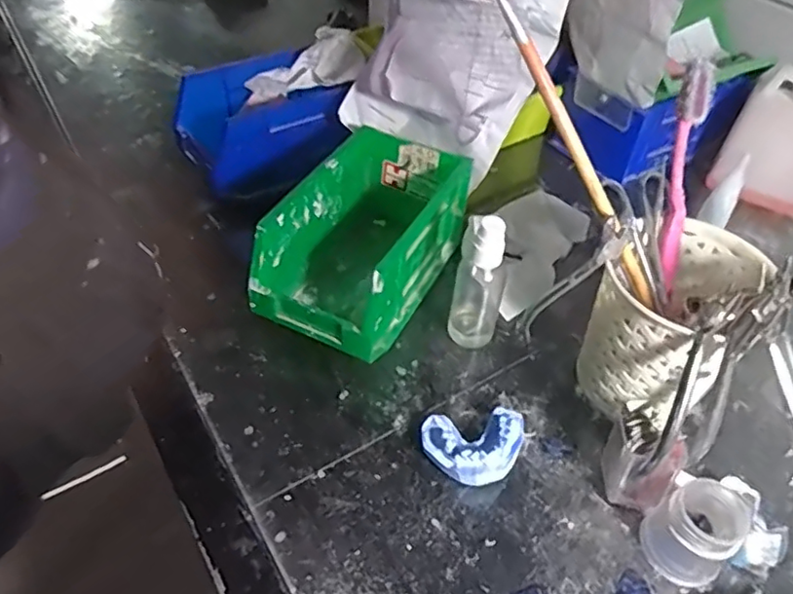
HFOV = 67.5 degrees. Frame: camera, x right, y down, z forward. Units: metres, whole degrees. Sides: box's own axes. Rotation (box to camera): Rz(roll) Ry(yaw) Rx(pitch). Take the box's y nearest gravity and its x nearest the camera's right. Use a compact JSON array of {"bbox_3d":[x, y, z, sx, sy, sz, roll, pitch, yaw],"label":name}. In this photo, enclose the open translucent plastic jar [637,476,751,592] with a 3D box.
[{"bbox_3d":[0.170,0.130,0.333,0.050,0.046,0.042,-22,51,-22],"label":"open translucent plastic jar"}]

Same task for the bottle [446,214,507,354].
[{"bbox_3d":[0.059,-0.012,0.425,0.032,0.112,0.032,10,46,6],"label":"bottle"}]

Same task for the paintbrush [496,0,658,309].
[{"bbox_3d":[0.102,-0.089,0.344,0.009,0.226,0.013,-12,26,50],"label":"paintbrush"}]

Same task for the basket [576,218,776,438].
[{"bbox_3d":[0.175,0.029,0.387,0.116,0.112,0.082,-28,54,-26],"label":"basket"}]

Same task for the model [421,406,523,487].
[{"bbox_3d":[0.050,0.095,0.375,0.064,0.026,0.045,-3,46,-6],"label":"model"}]

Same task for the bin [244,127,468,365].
[{"bbox_3d":[-0.024,-0.043,0.466,0.100,0.092,0.174,21,49,16],"label":"bin"}]

